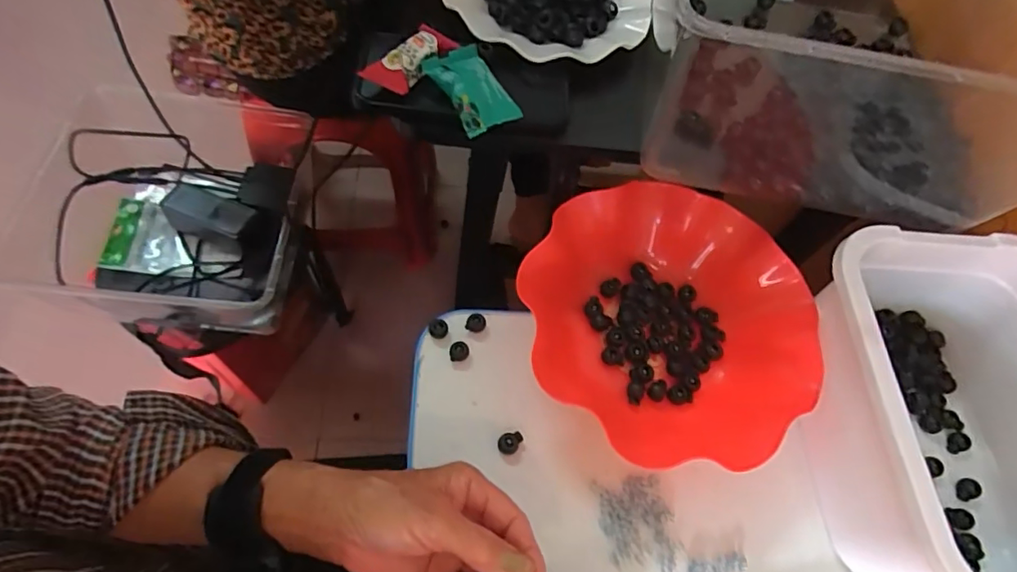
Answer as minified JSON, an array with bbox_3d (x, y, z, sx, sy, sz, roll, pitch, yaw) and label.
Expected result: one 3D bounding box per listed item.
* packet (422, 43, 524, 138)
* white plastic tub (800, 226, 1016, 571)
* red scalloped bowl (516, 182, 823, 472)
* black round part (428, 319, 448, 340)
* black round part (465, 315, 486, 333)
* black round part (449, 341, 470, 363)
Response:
[{"bbox_3d":[-0.028,-0.147,0.411,0.045,0.023,0.072,-28,70,-20],"label":"packet"},{"bbox_3d":[0.320,0.101,0.397,0.191,0.129,0.255,2,60,-7],"label":"white plastic tub"},{"bbox_3d":[0.129,0.021,0.440,0.219,0.063,0.212,1,63,-2],"label":"red scalloped bowl"},{"bbox_3d":[-0.057,0.035,0.446,0.016,0.011,0.014,-1,63,-3],"label":"black round part"},{"bbox_3d":[-0.027,0.031,0.454,0.016,0.014,0.013,6,63,0],"label":"black round part"},{"bbox_3d":[-0.040,0.053,0.442,0.016,0.012,0.015,1,63,-2],"label":"black round part"}]

